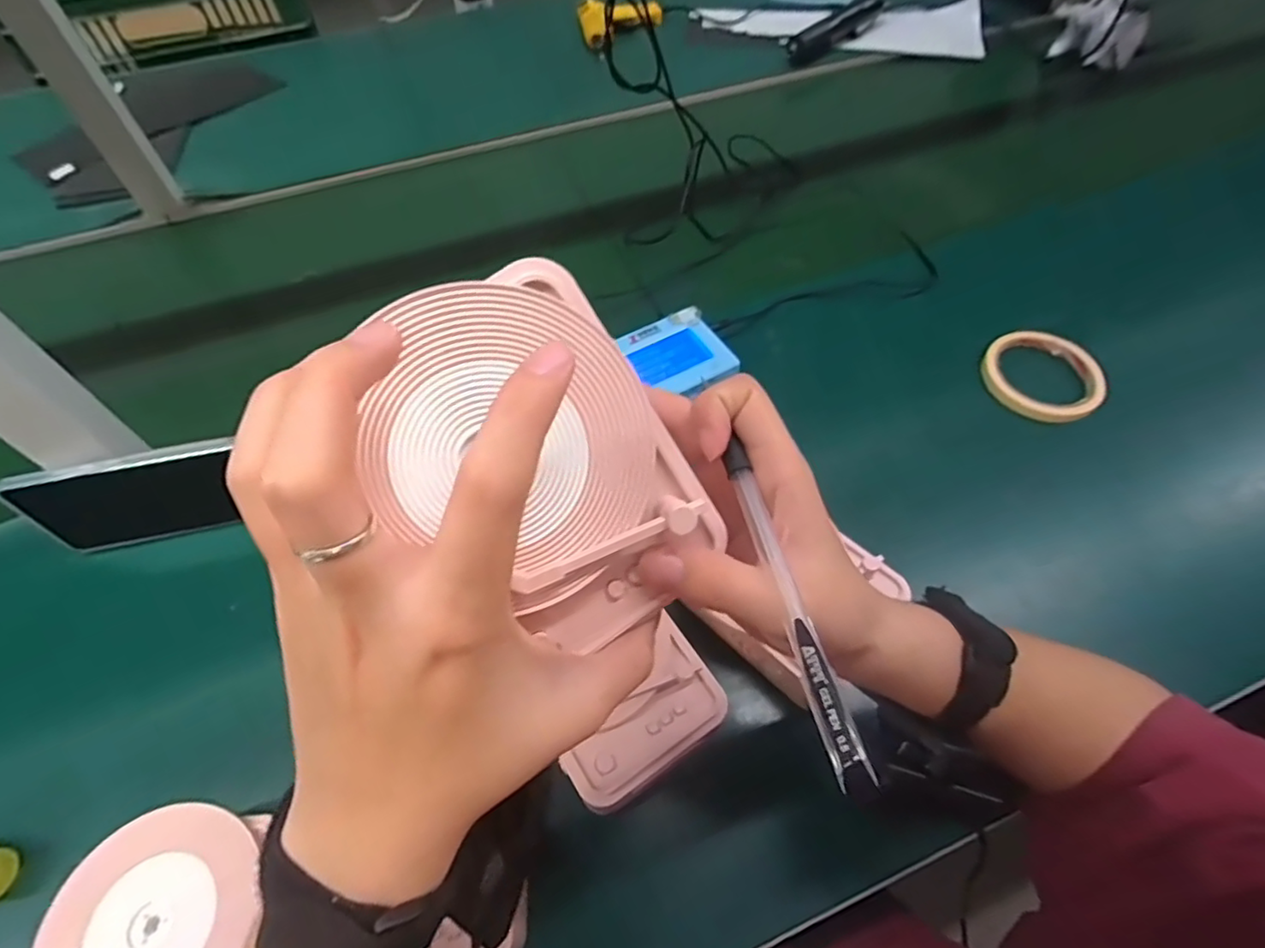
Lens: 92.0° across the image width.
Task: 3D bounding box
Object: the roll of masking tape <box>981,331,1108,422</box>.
[{"bbox_3d":[0.352,-0.087,0.526,0.087,0.023,0.087,0,56,2],"label":"roll of masking tape"}]

